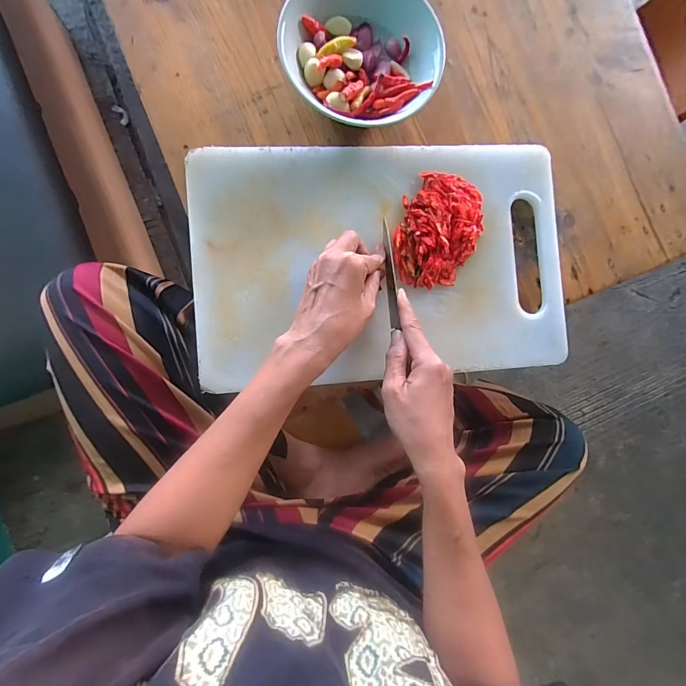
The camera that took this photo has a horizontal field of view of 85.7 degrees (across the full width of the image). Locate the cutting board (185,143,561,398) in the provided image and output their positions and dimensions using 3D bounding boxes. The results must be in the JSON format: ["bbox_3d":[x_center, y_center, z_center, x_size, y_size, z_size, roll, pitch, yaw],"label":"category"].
[{"bbox_3d":[0.046,-0.086,0.391,0.390,0.013,0.242,-4,90,-8],"label":"cutting board"}]

